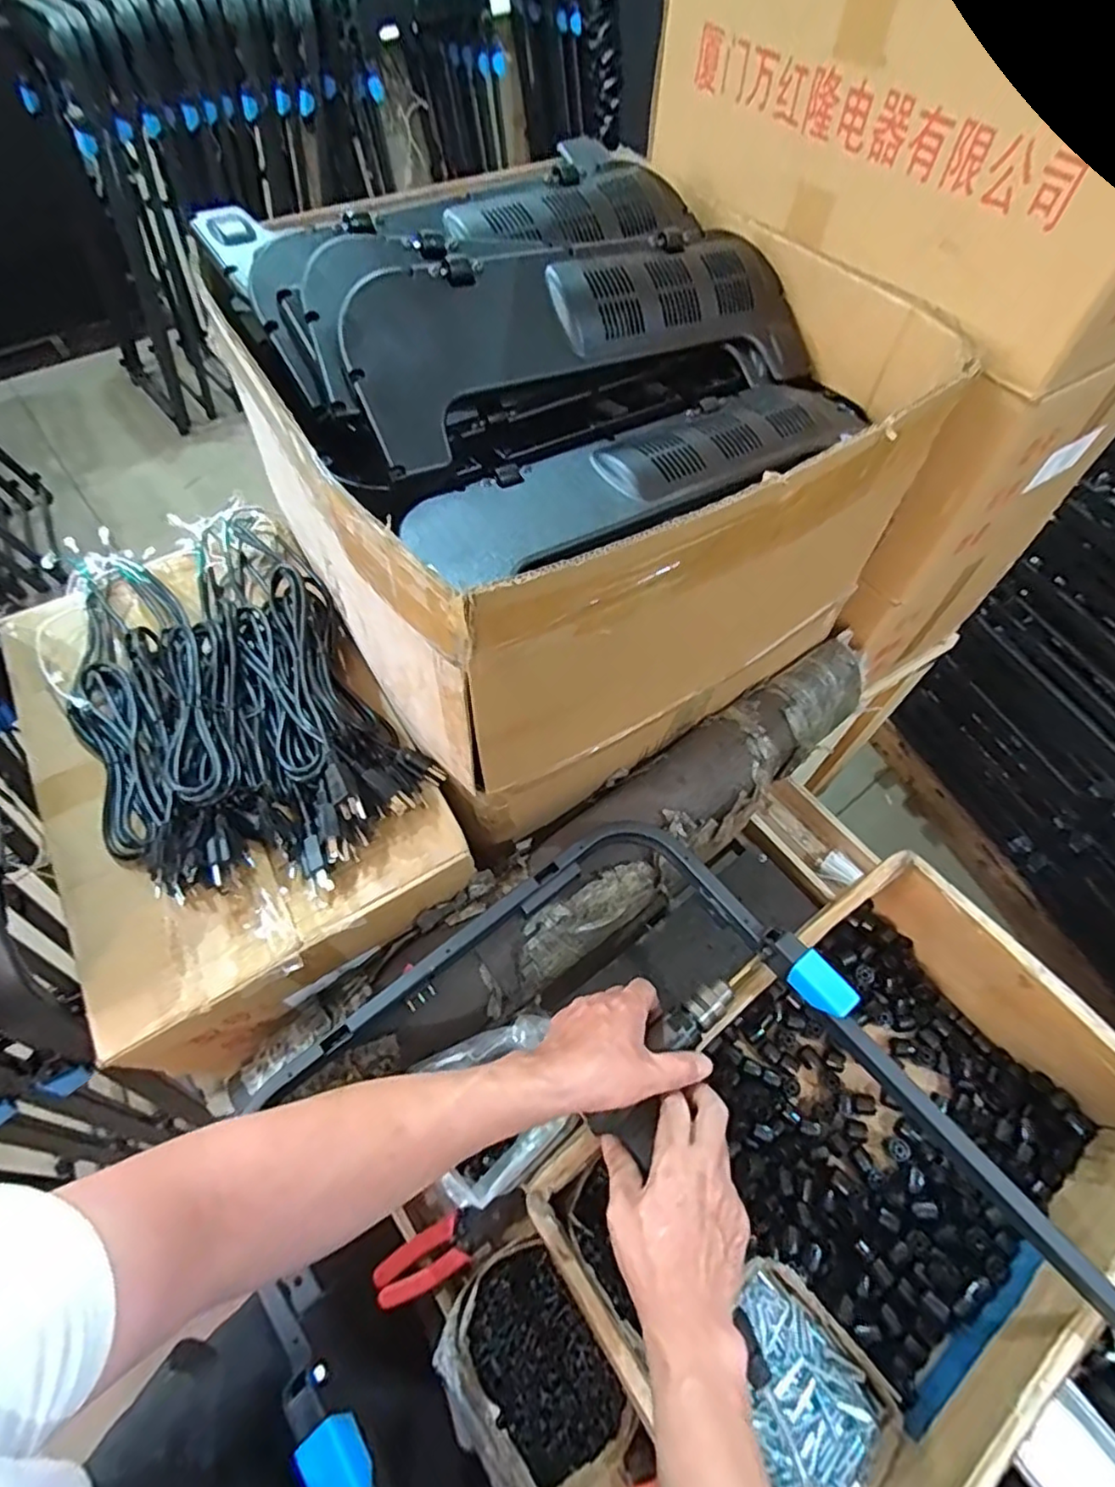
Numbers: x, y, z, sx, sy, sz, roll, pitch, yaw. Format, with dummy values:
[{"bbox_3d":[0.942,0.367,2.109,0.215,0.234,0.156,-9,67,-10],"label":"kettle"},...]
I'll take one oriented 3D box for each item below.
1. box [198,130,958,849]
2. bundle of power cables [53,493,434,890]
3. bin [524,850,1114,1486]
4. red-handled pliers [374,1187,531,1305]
[{"bbox_3d":[0.025,-0.296,0.692,0.571,0.380,0.506,-29,64,-16],"label":"box"},{"bbox_3d":[-0.365,-0.066,0.672,0.290,0.055,0.510,-29,64,-16],"label":"bundle of power cables"},{"bbox_3d":[0.287,0.399,0.615,0.498,0.163,0.339,-33,65,-18],"label":"bin"},{"bbox_3d":[-0.108,0.522,0.663,0.162,0.010,0.046,-15,59,-26],"label":"red-handled pliers"}]

